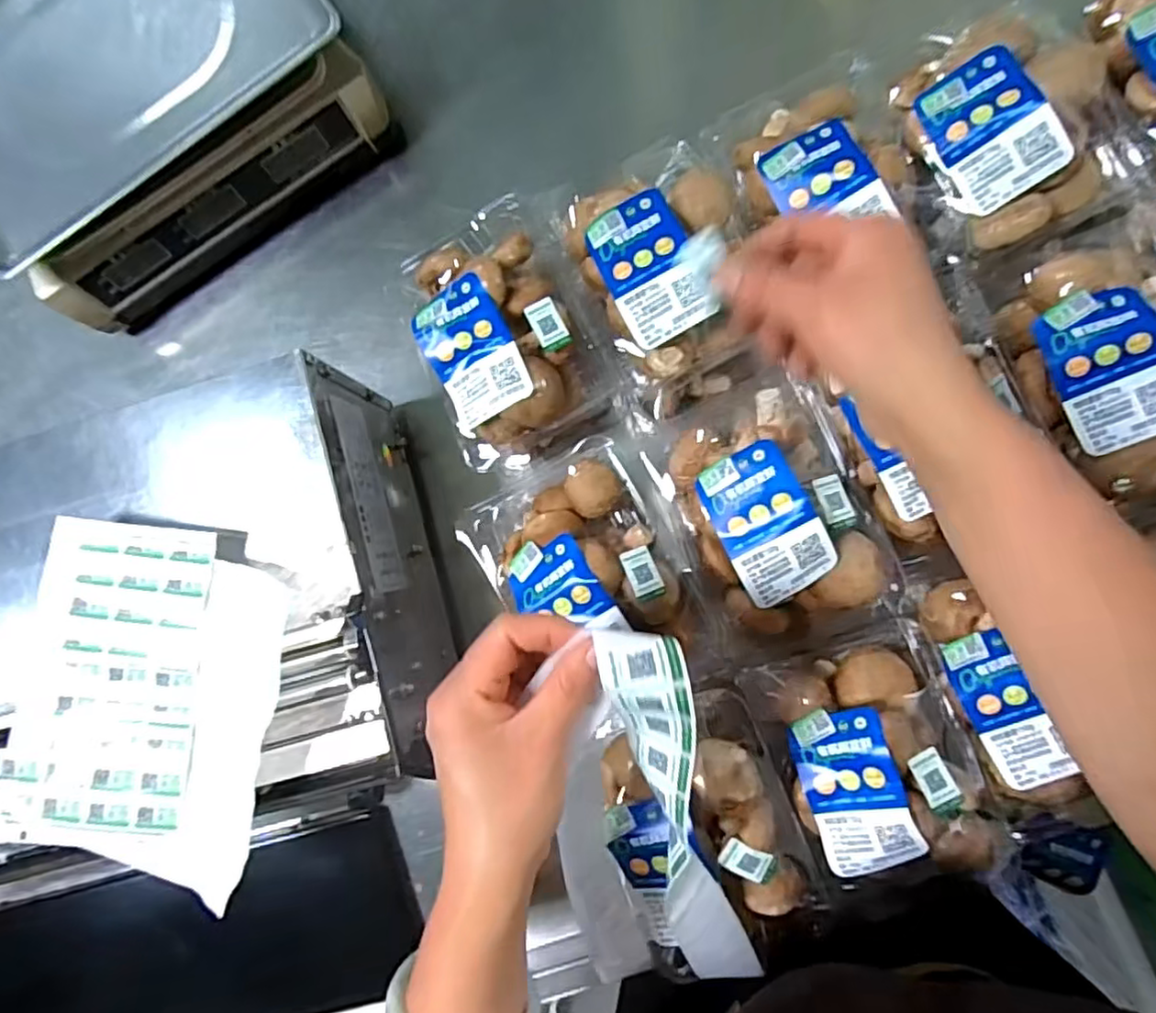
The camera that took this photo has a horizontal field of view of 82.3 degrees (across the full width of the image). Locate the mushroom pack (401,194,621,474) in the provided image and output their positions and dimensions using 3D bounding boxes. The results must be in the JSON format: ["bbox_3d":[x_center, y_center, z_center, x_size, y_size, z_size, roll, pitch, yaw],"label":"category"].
[{"bbox_3d":[-0.052,-0.130,0.489,0.116,0.067,0.182,-21,85,4],"label":"mushroom pack"}]

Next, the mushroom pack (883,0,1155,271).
[{"bbox_3d":[0.293,-0.262,0.446,0.132,0.057,0.162,-24,85,4],"label":"mushroom pack"}]

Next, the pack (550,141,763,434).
[{"bbox_3d":[0.061,-0.170,0.464,0.119,0.060,0.165,-21,85,4],"label":"pack"}]

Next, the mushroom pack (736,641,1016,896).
[{"bbox_3d":[0.191,0.166,0.427,0.125,0.063,0.139,-17,85,5],"label":"mushroom pack"}]

